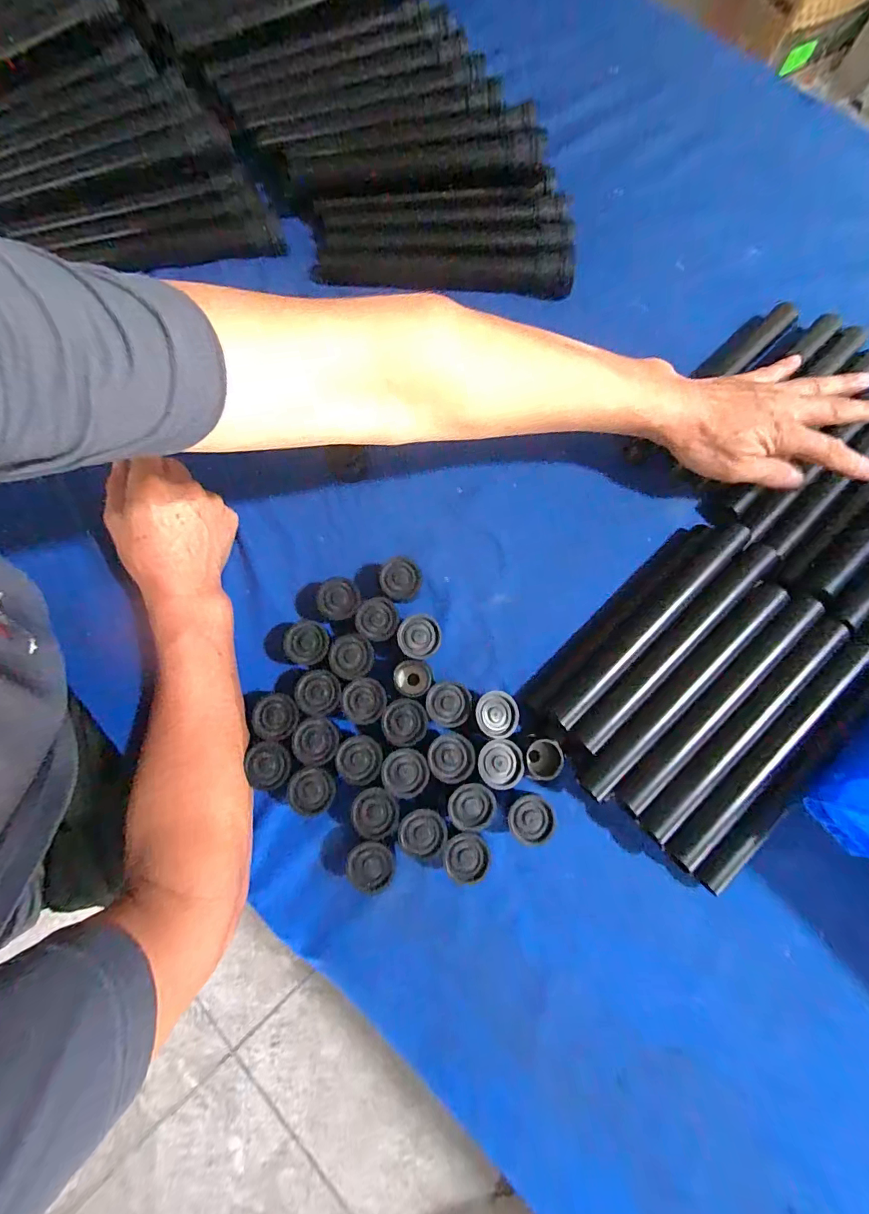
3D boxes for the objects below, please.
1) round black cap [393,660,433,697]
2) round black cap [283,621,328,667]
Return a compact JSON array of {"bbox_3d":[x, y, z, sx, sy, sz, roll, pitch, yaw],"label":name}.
[{"bbox_3d":[-0.018,0.059,0.366,0.029,0.031,0.030,0,79,0],"label":"round black cap"},{"bbox_3d":[-0.102,0.031,0.369,0.035,0.030,0.034,0,79,0],"label":"round black cap"}]

